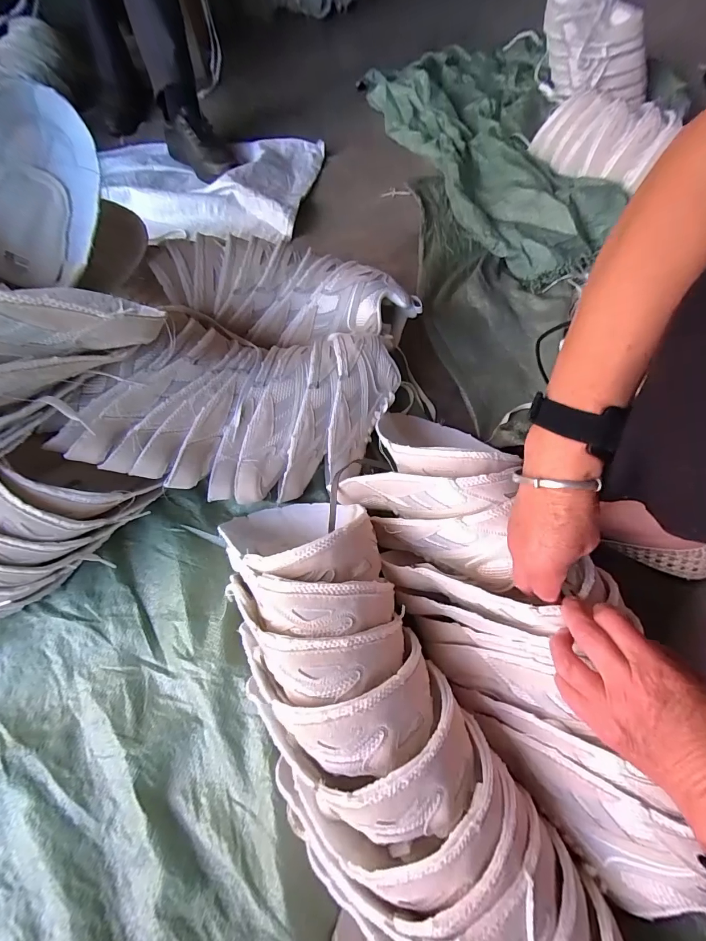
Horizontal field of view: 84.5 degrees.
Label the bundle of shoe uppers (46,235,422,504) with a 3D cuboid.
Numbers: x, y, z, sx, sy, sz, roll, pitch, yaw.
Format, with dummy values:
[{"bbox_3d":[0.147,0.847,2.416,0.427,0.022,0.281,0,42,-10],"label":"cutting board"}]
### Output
[{"bbox_3d":[-0.123,-0.142,0.521,0.357,0.144,0.368,10,65,8],"label":"bundle of shoe uppers"}]

